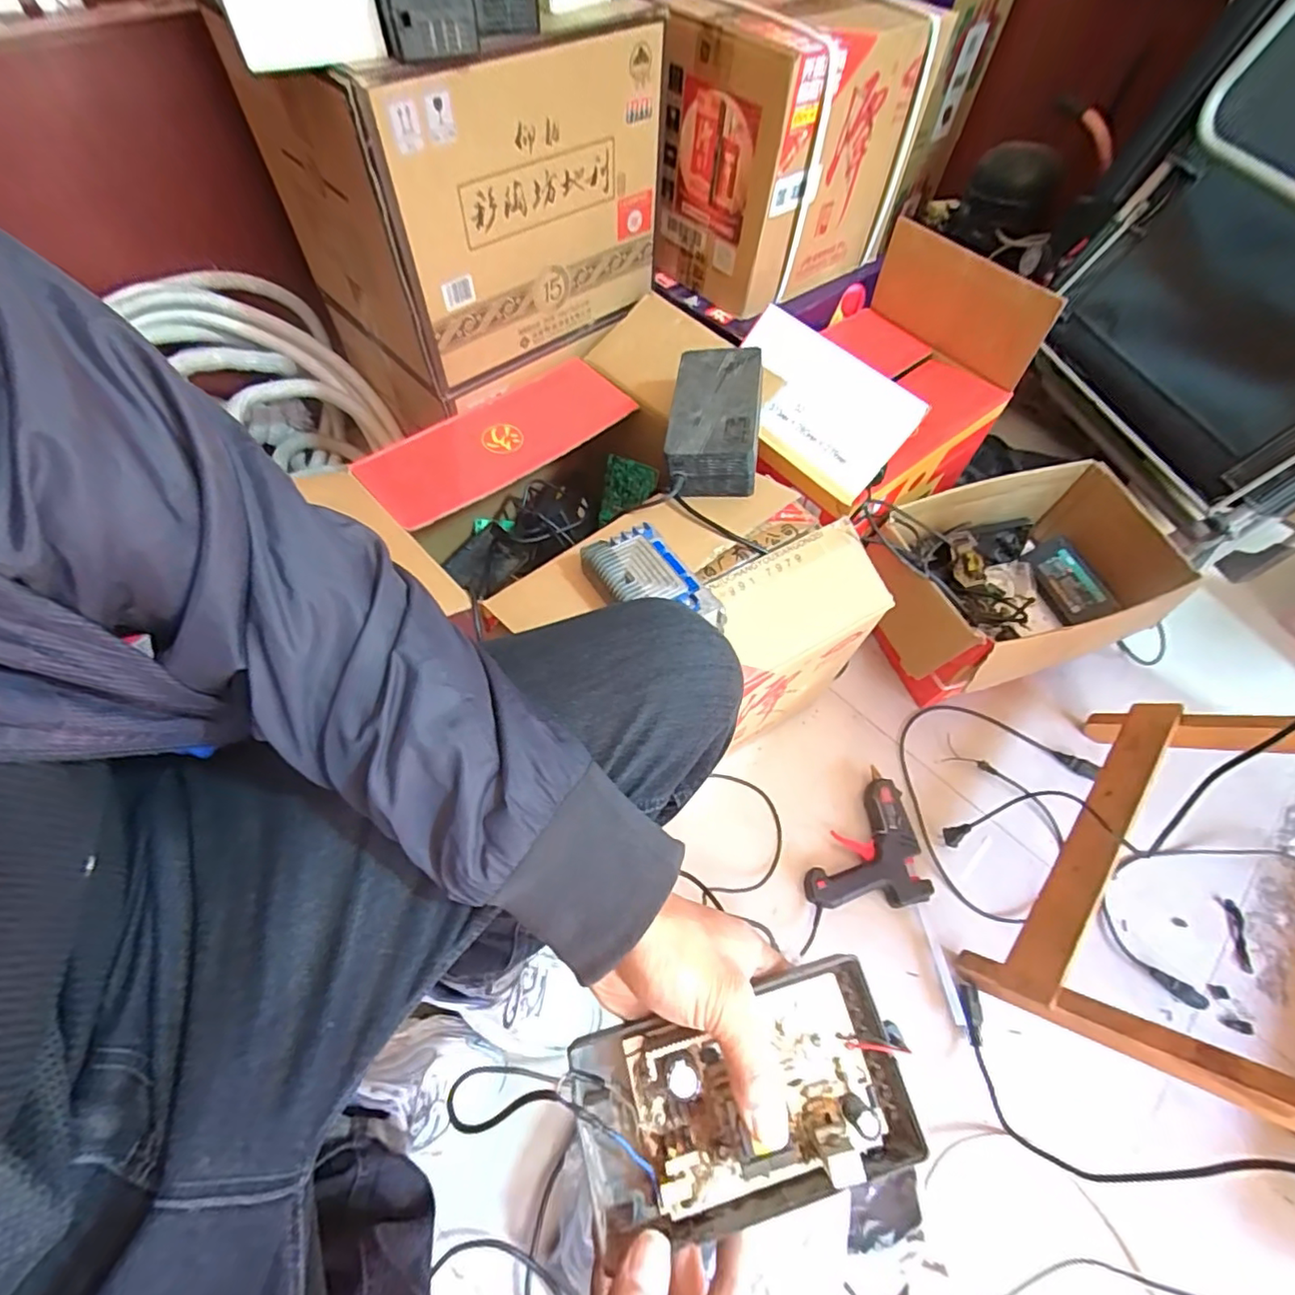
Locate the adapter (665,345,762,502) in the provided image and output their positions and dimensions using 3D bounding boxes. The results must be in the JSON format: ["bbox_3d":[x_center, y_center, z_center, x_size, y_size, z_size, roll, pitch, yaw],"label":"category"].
[{"bbox_3d":[0.086,-0.282,0.726,0.106,0.073,0.196,1,62,12],"label":"adapter"}]

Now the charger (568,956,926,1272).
[{"bbox_3d":[0.050,0.237,0.309,0.167,0.043,0.094,-12,61,-10],"label":"charger"}]

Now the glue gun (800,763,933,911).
[{"bbox_3d":[0.284,0.259,0.795,0.152,0.031,0.165,-1,59,-4],"label":"glue gun"}]

